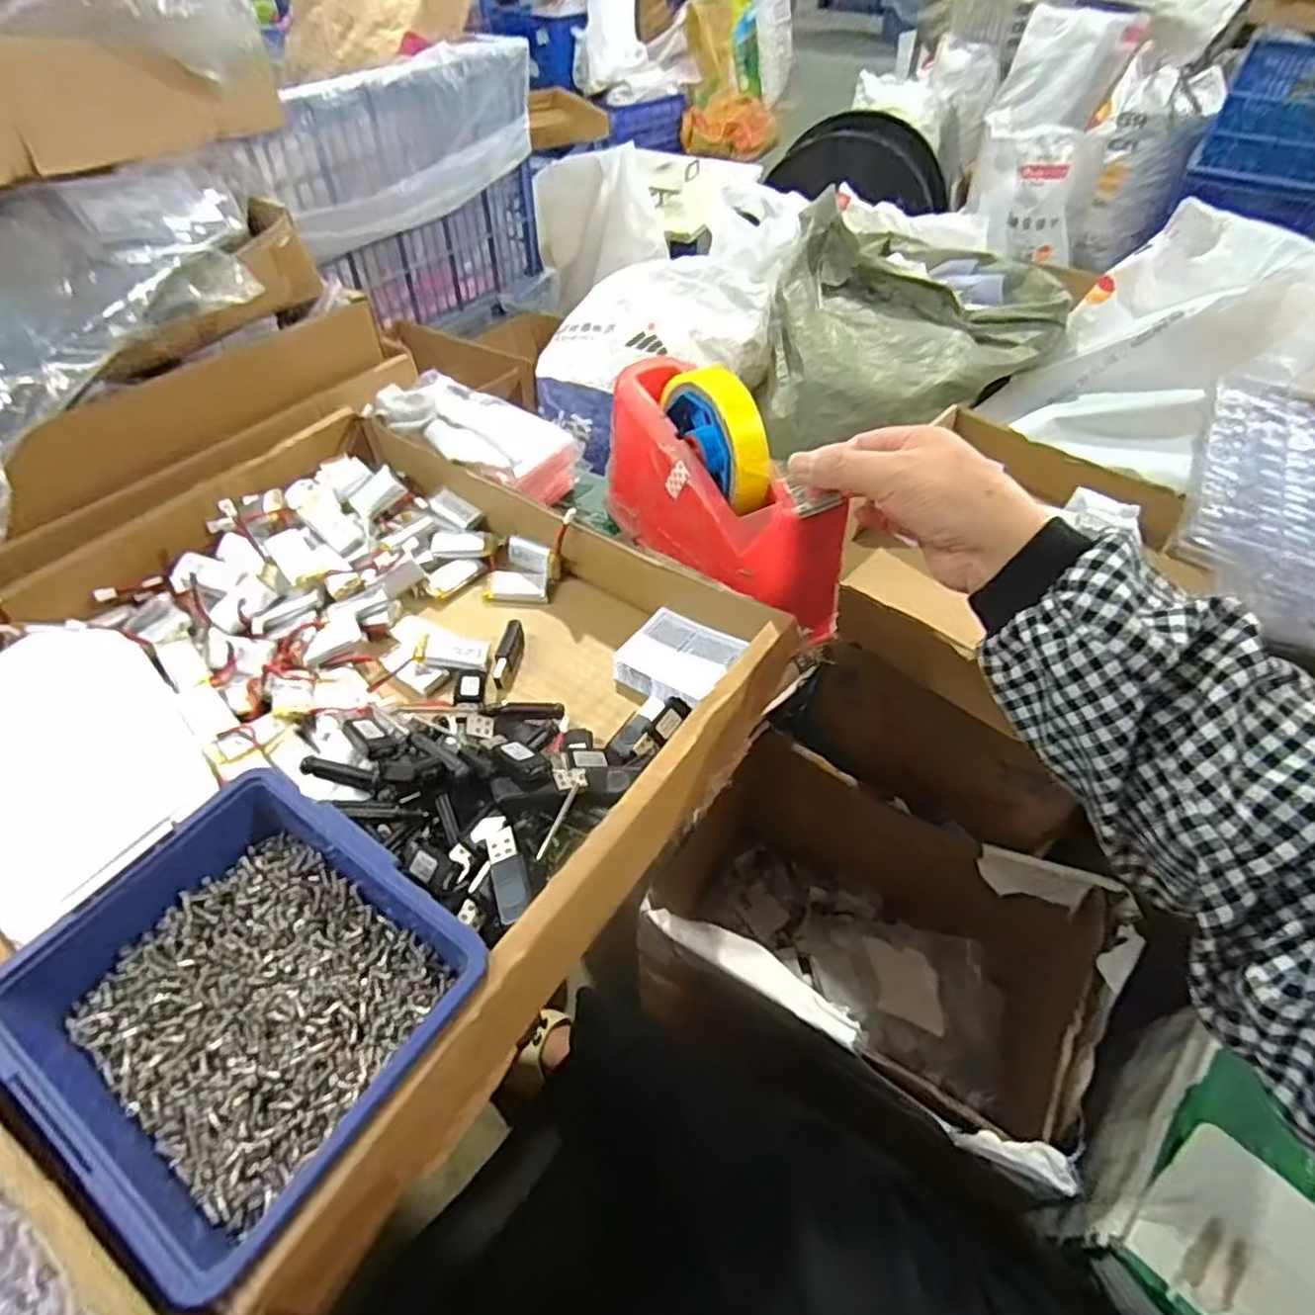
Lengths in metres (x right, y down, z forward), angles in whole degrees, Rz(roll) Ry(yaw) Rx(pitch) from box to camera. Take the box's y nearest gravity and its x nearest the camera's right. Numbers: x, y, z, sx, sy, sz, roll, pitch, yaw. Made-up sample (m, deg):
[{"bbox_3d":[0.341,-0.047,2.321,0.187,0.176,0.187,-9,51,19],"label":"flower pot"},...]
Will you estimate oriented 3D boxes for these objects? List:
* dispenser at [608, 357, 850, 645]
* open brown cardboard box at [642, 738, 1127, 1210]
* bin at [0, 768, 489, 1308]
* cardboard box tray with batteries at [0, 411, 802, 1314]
[{"bbox_3d":[0.035,-0.107,0.421,0.056,0.102,0.198,-24,54,-20],"label":"dispenser"},{"bbox_3d":[0.220,0.335,0.807,0.450,0.288,0.318,30,55,22],"label":"open brown cardboard box"},{"bbox_3d":[-0.150,0.130,0.264,0.137,0.054,0.125,28,55,22],"label":"bin"},{"bbox_3d":[-0.172,0.016,0.373,0.398,0.061,0.355,29,55,22],"label":"cardboard box tray with batteries"}]

